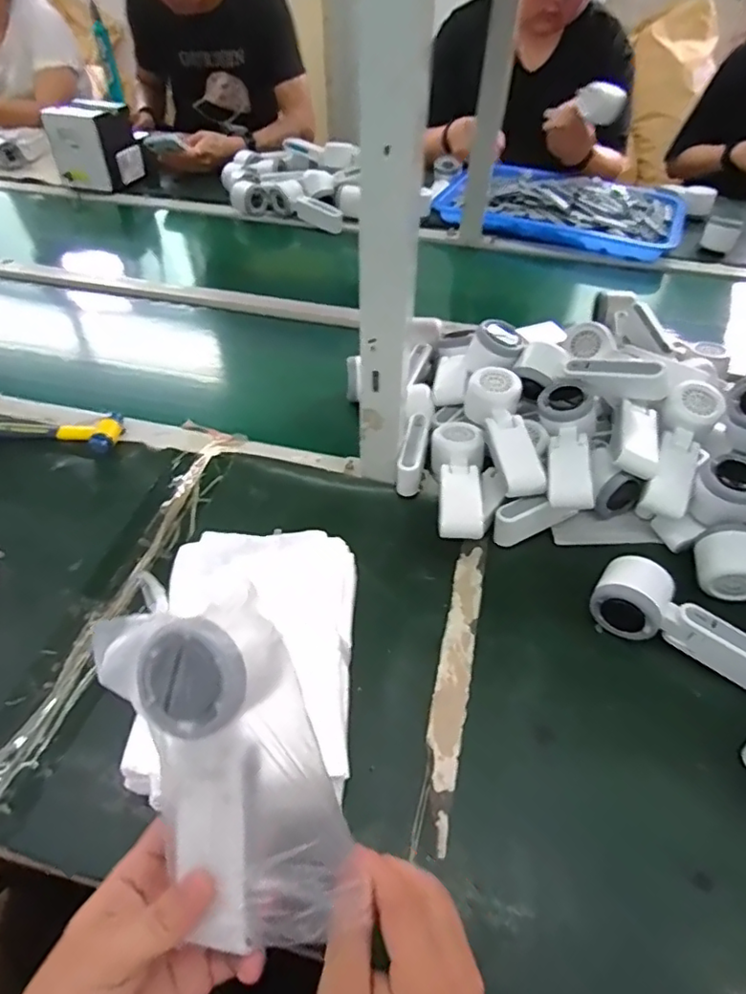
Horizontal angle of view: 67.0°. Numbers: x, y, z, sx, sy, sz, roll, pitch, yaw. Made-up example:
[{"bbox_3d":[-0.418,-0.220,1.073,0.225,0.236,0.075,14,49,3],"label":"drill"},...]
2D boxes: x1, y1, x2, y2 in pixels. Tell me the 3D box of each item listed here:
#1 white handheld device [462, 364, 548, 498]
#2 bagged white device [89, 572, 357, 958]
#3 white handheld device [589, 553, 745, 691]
[{"bbox_3d":[0.138,-0.070,0.599,0.057,0.054,0.159,-1,47,-3],"label":"white handheld device"},{"bbox_3d":[-0.073,0.131,0.289,0.086,0.049,0.178,-24,88,-18],"label":"bagged white device"},{"bbox_3d":[0.277,0.118,0.490,0.166,0.046,0.064,31,54,25],"label":"white handheld device"}]

